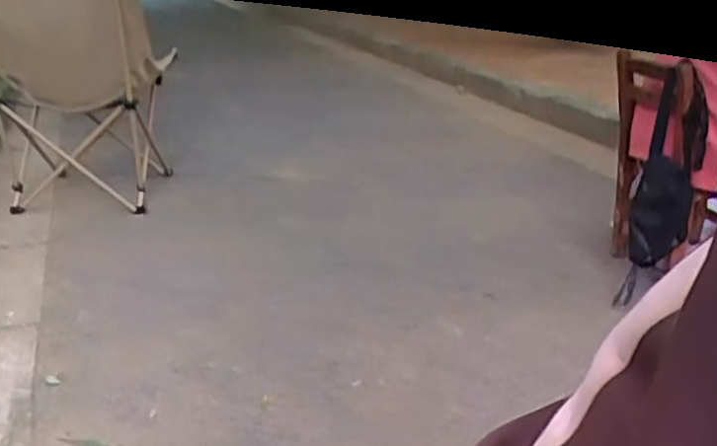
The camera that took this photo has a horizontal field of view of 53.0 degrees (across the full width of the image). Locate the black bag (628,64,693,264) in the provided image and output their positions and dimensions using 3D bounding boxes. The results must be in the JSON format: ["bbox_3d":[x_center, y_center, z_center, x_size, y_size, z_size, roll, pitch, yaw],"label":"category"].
[{"bbox_3d":[0.739,-0.107,1.745,0.140,0.574,0.080,14,44,29],"label":"black bag"}]

